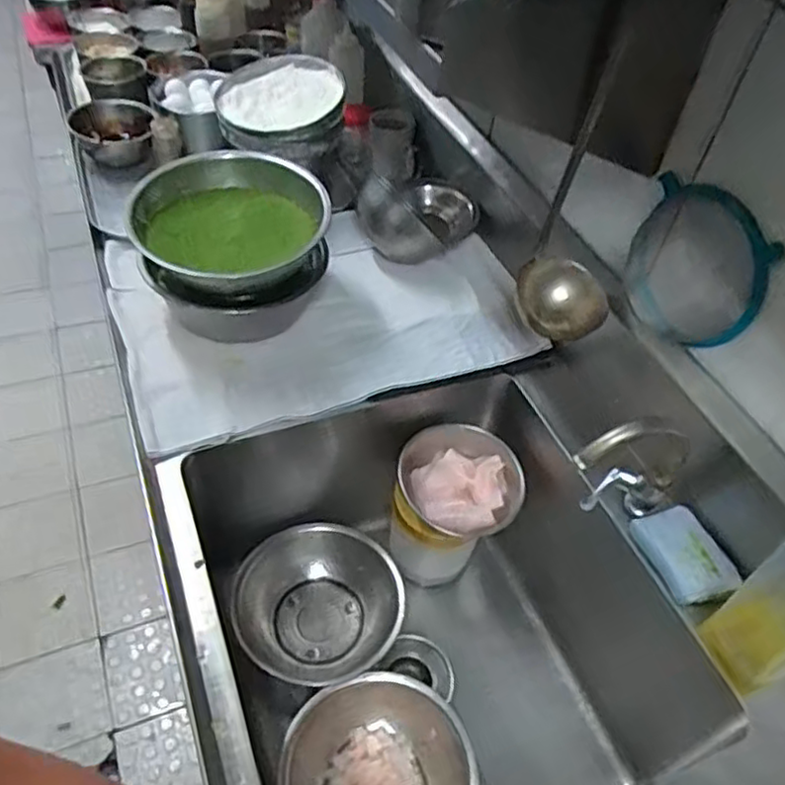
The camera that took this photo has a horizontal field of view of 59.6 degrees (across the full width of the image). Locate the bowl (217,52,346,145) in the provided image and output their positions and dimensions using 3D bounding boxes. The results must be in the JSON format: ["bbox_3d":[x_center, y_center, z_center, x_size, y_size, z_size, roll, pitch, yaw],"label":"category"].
[{"bbox_3d":[-0.194,-0.506,1.217,0.221,0.088,0.271,-5,49,-11],"label":"bowl"}]

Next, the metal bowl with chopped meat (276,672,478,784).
[{"bbox_3d":[-0.022,0.511,0.894,0.242,0.090,0.244,3,48,-3],"label":"metal bowl with chopped meat"}]

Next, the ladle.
[{"bbox_3d":[0.231,-0.206,0.811,0.114,0.333,0.070,20,49,12],"label":"ladle"}]

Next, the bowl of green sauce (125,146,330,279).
[{"bbox_3d":[-0.229,-0.238,0.972,0.264,0.094,0.268,-10,50,-14],"label":"bowl of green sauce"}]

